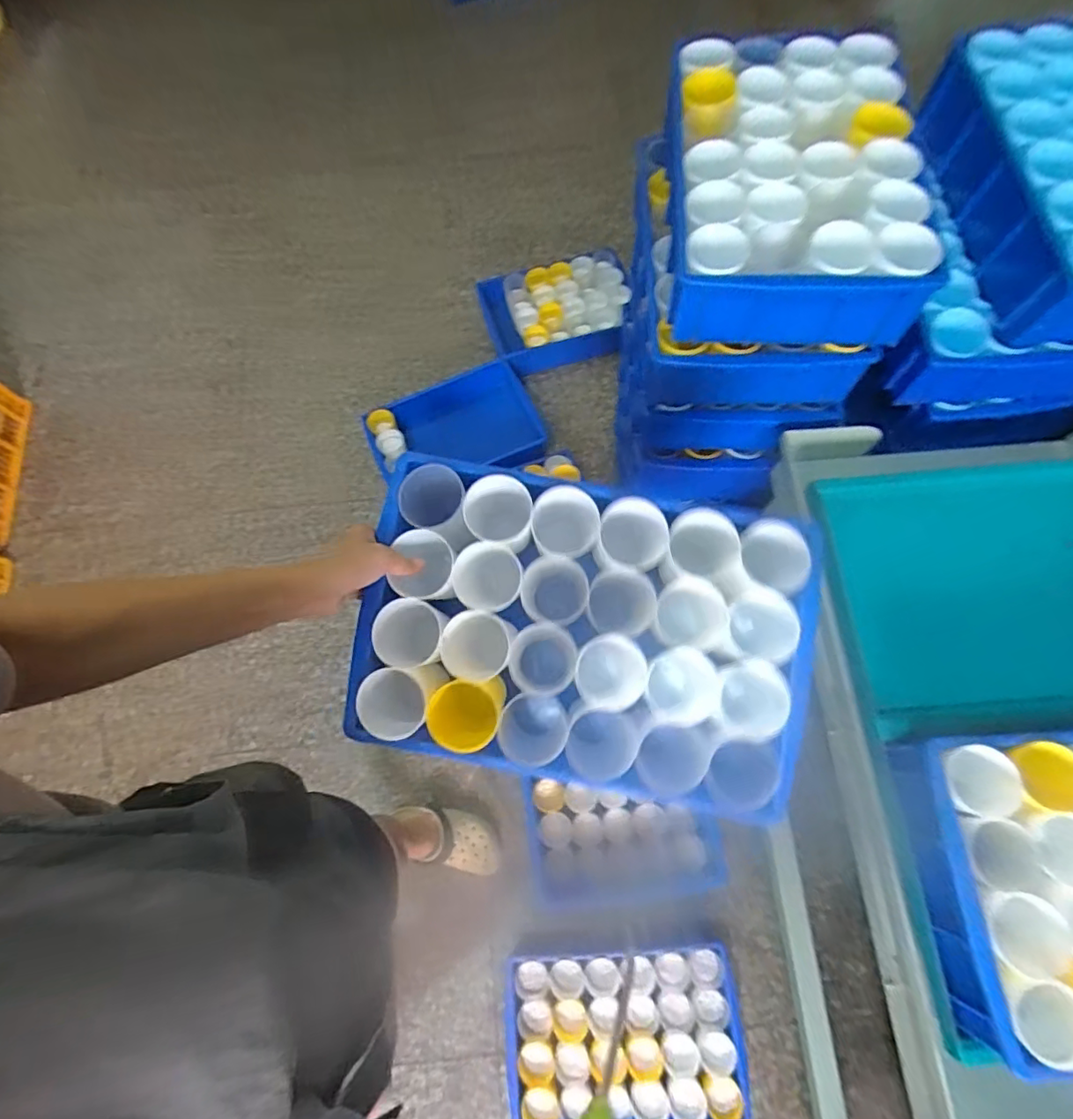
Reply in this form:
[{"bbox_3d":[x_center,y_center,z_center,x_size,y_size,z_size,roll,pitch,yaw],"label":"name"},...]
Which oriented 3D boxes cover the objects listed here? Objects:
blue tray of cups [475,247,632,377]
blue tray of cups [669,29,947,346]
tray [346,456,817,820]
[{"bbox_3d":[0.059,-0.680,1.579,0.387,0.114,0.294,-15,71,-3],"label":"blue tray of cups"},{"bbox_3d":[0.295,-0.456,0.678,0.259,0.101,0.383,4,71,4],"label":"blue tray of cups"},{"bbox_3d":[0.043,0.068,0.572,0.405,0.130,0.269,10,86,3],"label":"tray"}]

